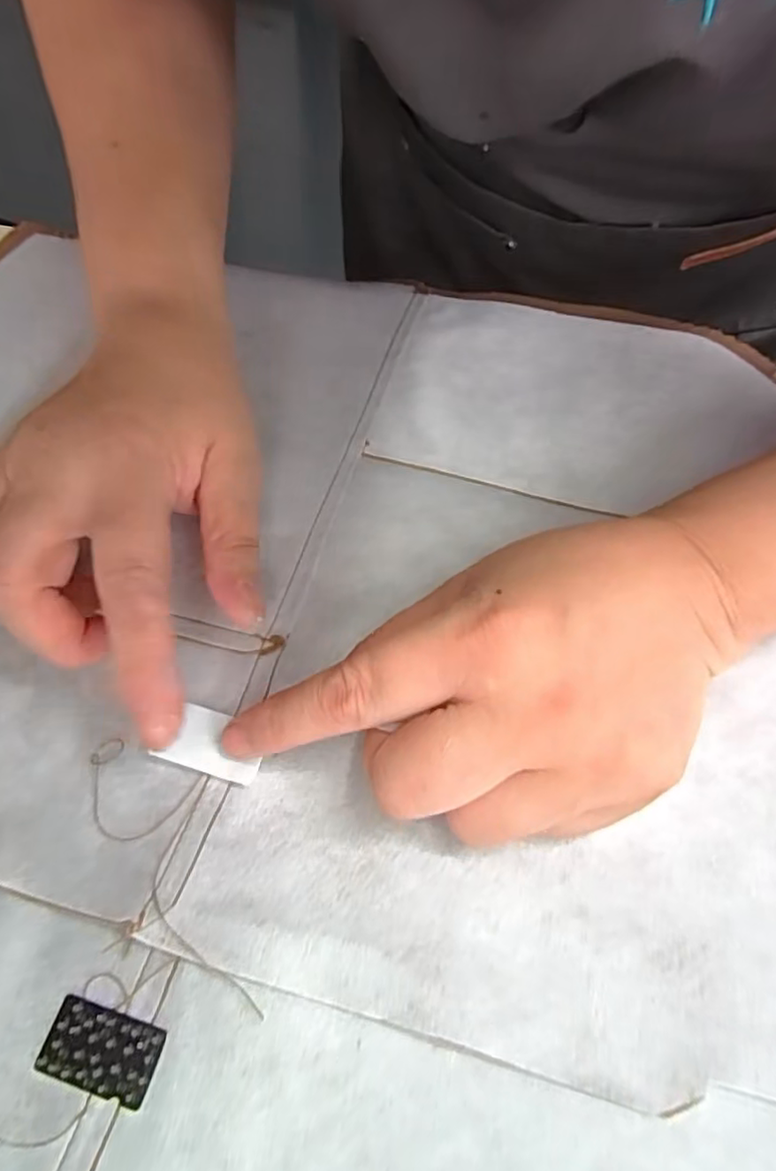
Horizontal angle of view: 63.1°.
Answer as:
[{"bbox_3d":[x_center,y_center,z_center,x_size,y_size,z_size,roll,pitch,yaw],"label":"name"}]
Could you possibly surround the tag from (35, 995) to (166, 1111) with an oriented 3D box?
[{"bbox_3d":[-0.070,0.112,0.152,0.028,0.004,0.017,15,58,6],"label":"tag"}]

